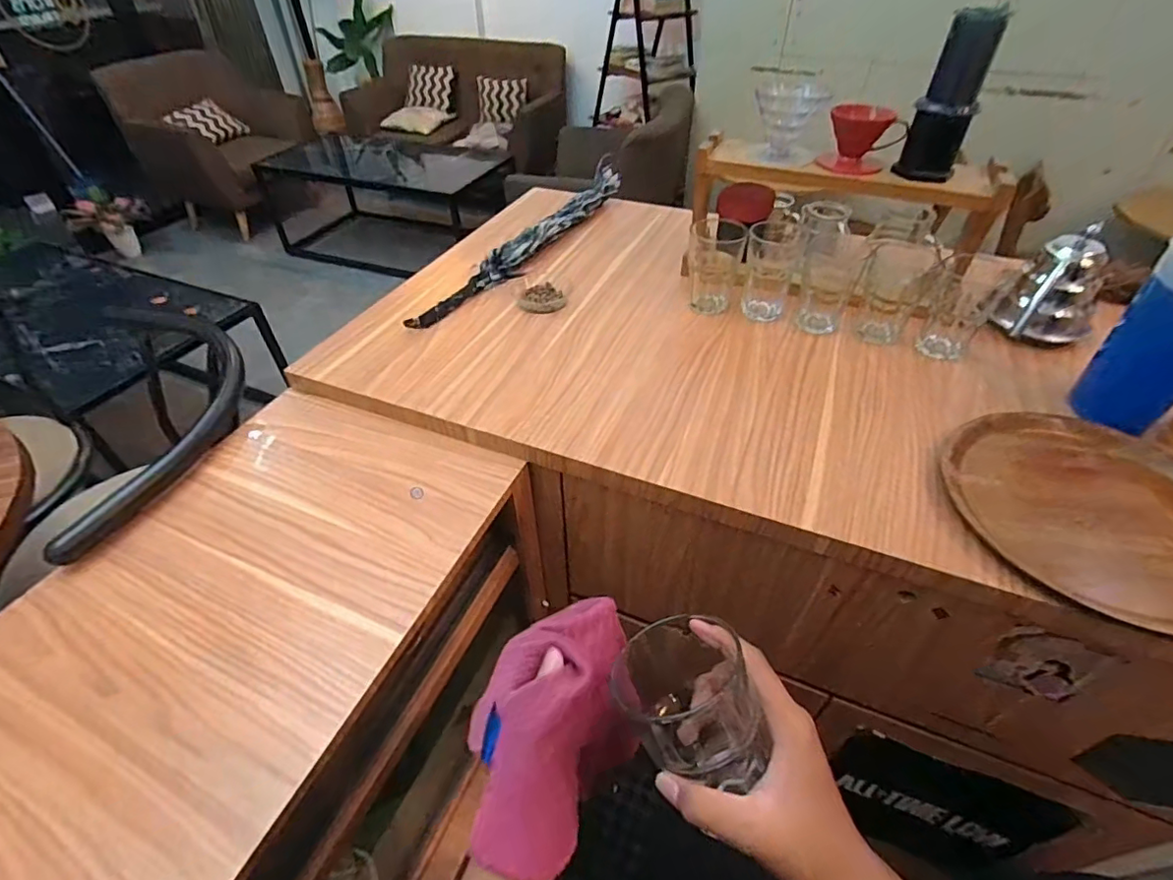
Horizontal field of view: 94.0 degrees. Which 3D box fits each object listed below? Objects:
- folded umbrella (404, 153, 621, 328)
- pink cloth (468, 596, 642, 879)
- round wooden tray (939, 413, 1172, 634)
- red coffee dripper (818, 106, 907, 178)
[{"bbox_3d":[-0.101,-0.385,1.044,0.067,0.044,0.643,21,48,21],"label":"folded umbrella"},{"bbox_3d":[-0.017,0.177,0.347,0.091,0.072,0.150,-1,45,1],"label":"pink cloth"},{"bbox_3d":[0.551,0.078,0.583,0.280,0.033,0.268,0,44,0],"label":"round wooden tray"},{"bbox_3d":[0.418,-0.457,0.830,0.108,0.080,0.101,14,46,15],"label":"red coffee dripper"}]

